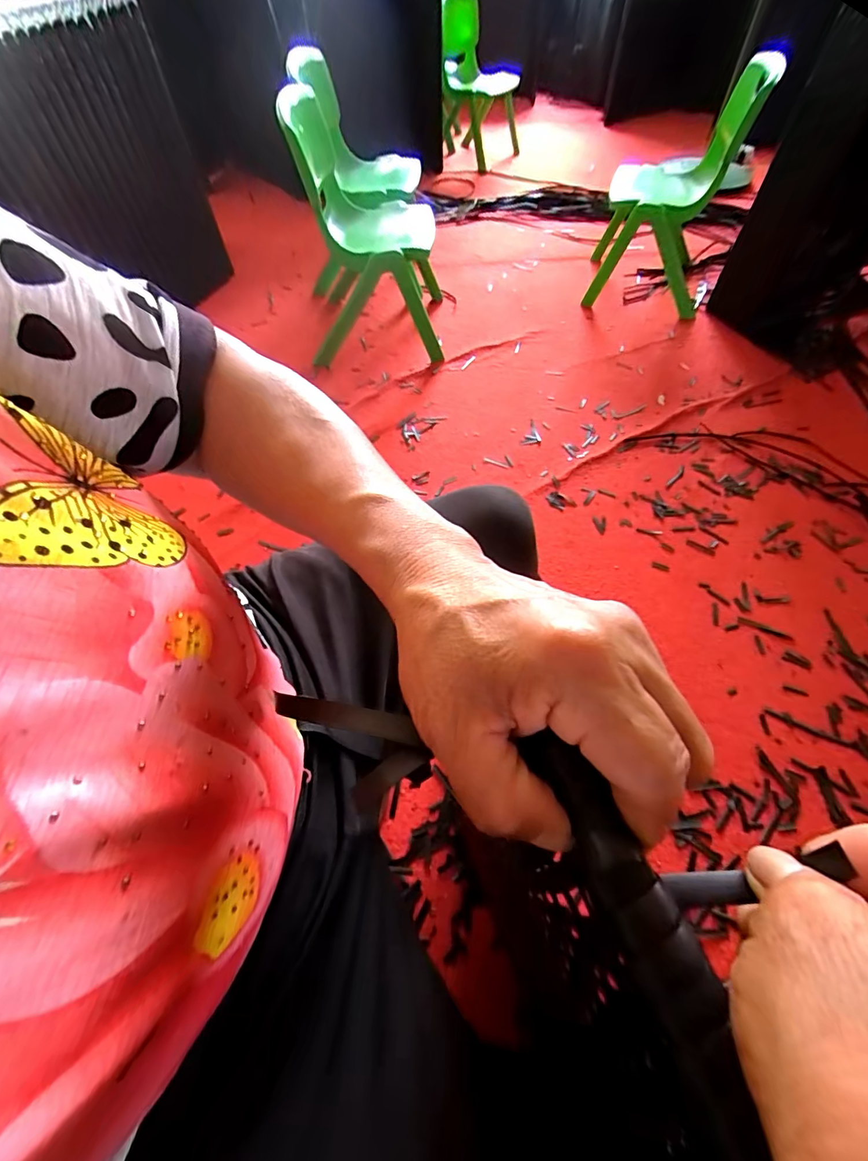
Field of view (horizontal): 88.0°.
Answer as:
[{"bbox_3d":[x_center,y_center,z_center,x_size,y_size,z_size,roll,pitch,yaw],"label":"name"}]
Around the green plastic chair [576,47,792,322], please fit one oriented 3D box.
[{"bbox_3d":[0.650,-1.068,1.229,0.320,0.480,0.313,15,59,11],"label":"green plastic chair"}]

